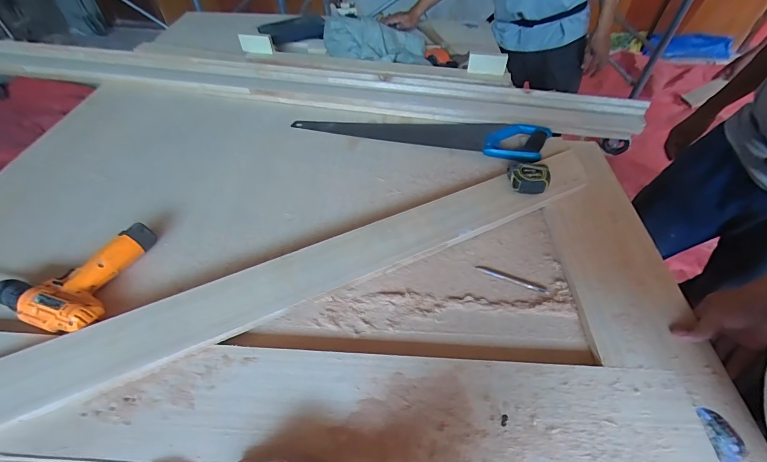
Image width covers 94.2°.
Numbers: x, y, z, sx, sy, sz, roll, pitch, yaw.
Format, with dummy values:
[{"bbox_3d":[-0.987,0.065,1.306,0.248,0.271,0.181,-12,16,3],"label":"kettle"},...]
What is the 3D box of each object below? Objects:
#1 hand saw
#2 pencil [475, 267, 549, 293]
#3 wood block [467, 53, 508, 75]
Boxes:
[{"bbox_3d":[0.086,-0.263,0.888,0.618,0.042,0.154,14,49,9],"label":"hand saw"},{"bbox_3d":[0.221,0.085,0.617,0.122,0.007,0.013,21,50,15],"label":"pencil"},{"bbox_3d":[0.284,-0.458,0.972,0.100,0.054,0.020,9,49,7],"label":"wood block"}]

